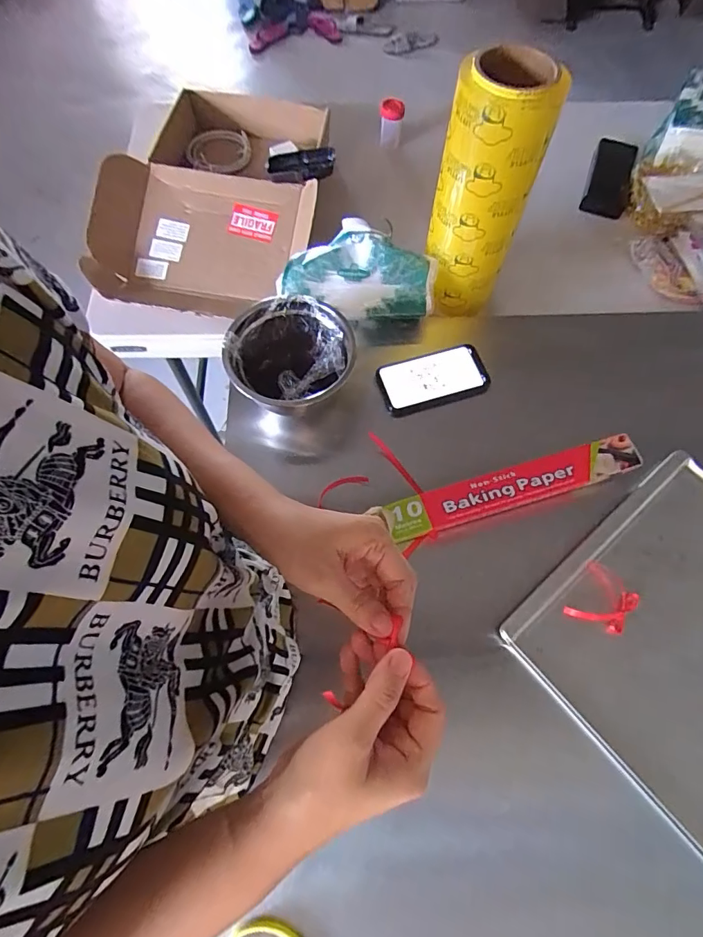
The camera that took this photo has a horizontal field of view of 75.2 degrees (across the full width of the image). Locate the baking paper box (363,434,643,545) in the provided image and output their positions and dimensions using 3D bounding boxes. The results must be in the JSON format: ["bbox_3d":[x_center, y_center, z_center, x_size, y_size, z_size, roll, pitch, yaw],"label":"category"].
[{"bbox_3d":[0.182,0.026,0.531,0.308,0.040,0.045,-16,68,-7],"label":"baking paper box"}]

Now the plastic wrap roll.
[{"bbox_3d":[0.161,-0.336,0.592,0.106,0.310,0.117,13,68,5],"label":"plastic wrap roll"}]

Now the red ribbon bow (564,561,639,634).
[{"bbox_3d":[0.278,0.145,0.501,0.061,0.009,0.070,33,71,13],"label":"red ribbon bow"}]

